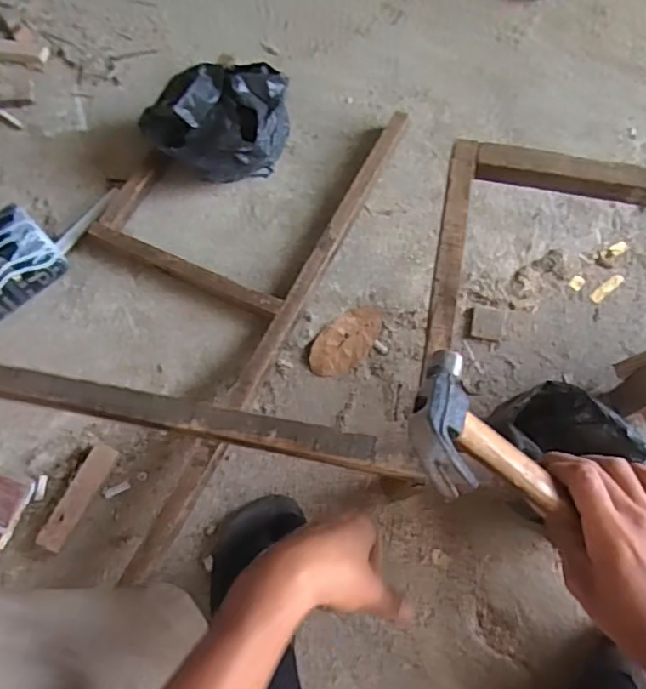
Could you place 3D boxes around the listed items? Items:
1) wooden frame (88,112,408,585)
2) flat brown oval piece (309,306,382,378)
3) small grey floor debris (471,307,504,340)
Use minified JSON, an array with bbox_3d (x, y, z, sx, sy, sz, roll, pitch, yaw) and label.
[{"bbox_3d":[-0.176,-0.090,0.798,0.325,0.049,0.687,25,72,10],"label":"wooden frame"},{"bbox_3d":[0.032,-0.003,0.798,0.113,0.004,0.063,-41,89,-8],"label":"flat brown oval piece"},{"bbox_3d":[0.223,-0.029,0.809,0.041,0.011,0.049,11,70,6],"label":"small grey floor debris"}]

